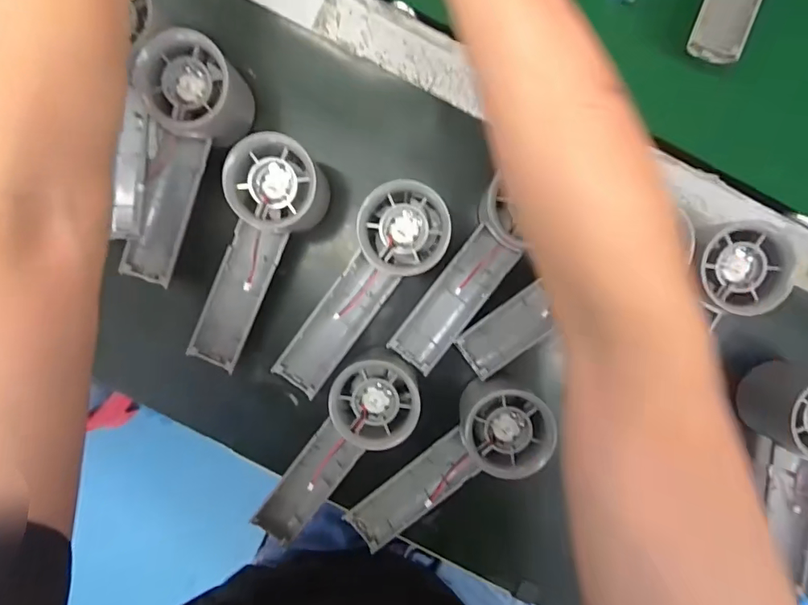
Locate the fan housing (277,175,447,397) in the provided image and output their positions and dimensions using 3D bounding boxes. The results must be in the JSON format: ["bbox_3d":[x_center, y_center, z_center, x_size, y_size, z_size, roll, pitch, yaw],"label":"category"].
[{"bbox_3d":[-0.026,-0.003,0.308,0.055,0.032,0.156,30,95,-3],"label":"fan housing"}]

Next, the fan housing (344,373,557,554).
[{"bbox_3d":[0.031,0.117,0.317,0.062,0.033,0.154,44,94,-4],"label":"fan housing"}]

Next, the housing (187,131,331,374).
[{"bbox_3d":[-0.097,-0.028,0.316,0.061,0.048,0.160,17,95,-1],"label":"housing"}]

